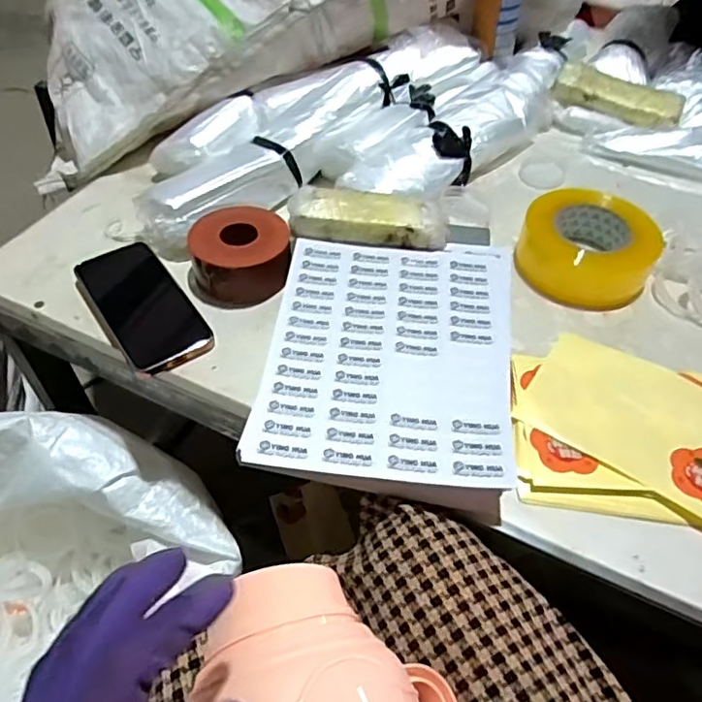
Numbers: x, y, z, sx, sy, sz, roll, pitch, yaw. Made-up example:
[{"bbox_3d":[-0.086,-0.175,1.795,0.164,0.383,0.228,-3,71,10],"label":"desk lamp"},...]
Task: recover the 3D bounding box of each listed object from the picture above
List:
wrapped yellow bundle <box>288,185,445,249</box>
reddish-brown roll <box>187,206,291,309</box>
[{"bbox_3d":[0.019,-0.141,0.616,0.160,0.025,0.058,5,49,2],"label":"wrapped yellow bundle"},{"bbox_3d":[-0.113,-0.095,0.611,0.098,0.050,0.105,1,49,-2],"label":"reddish-brown roll"}]

